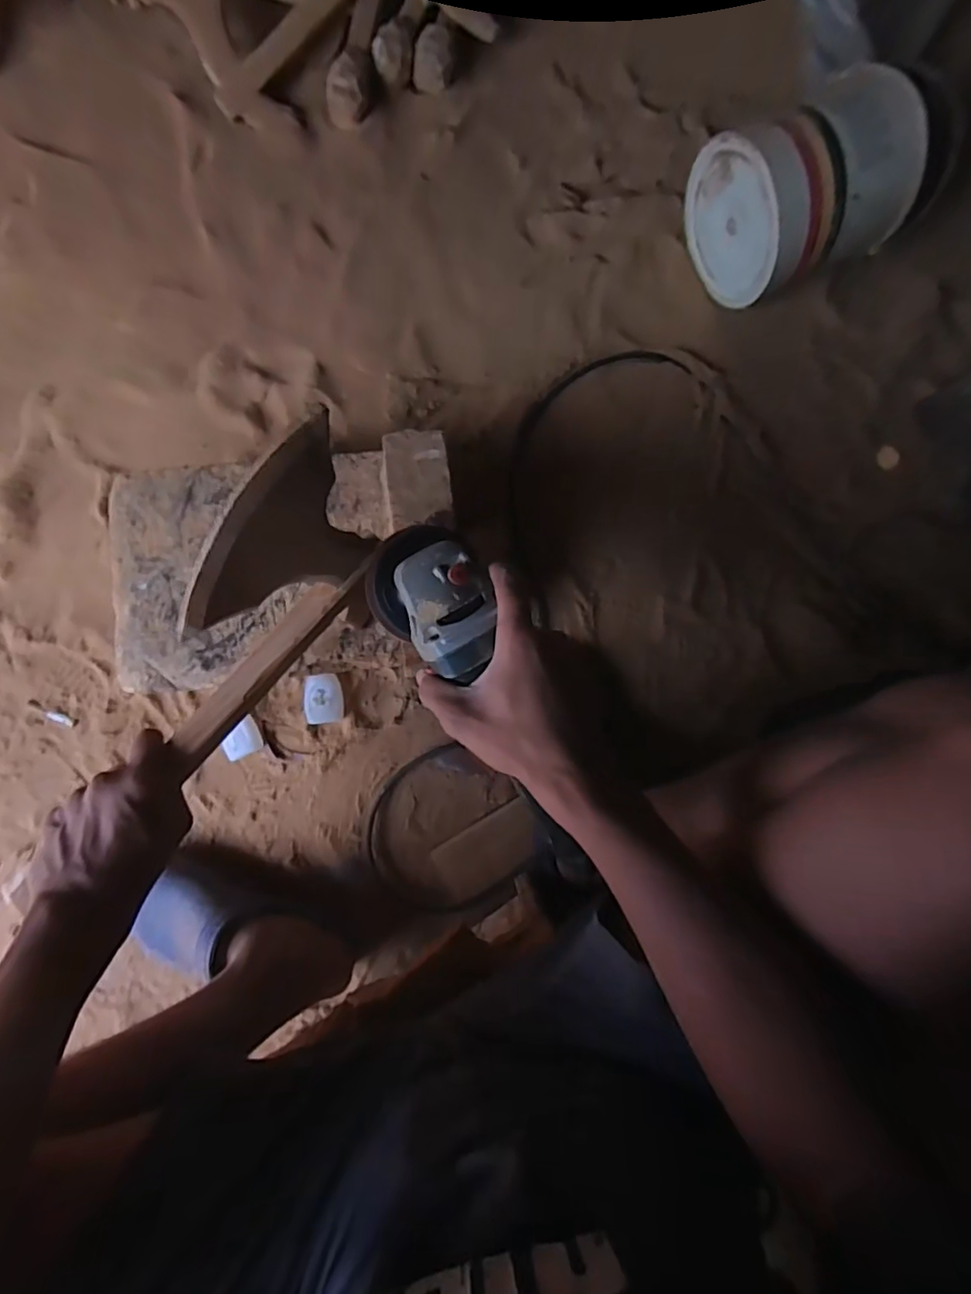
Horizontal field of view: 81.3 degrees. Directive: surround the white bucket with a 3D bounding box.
[{"bbox_3d":[0.375,-0.537,0.679,0.189,0.184,0.173,-22,90,-5],"label":"white bucket"}]

